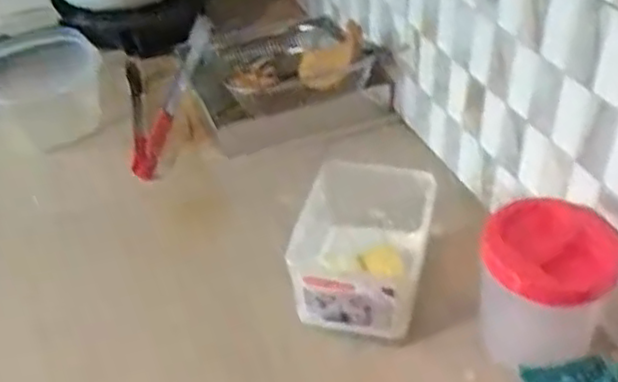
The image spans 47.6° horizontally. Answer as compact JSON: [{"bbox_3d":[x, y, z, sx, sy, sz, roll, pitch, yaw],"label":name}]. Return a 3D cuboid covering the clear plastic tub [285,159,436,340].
[{"bbox_3d":[0.055,0.056,0.720,0.123,0.093,0.168,6,40,13],"label":"clear plastic tub"}]

